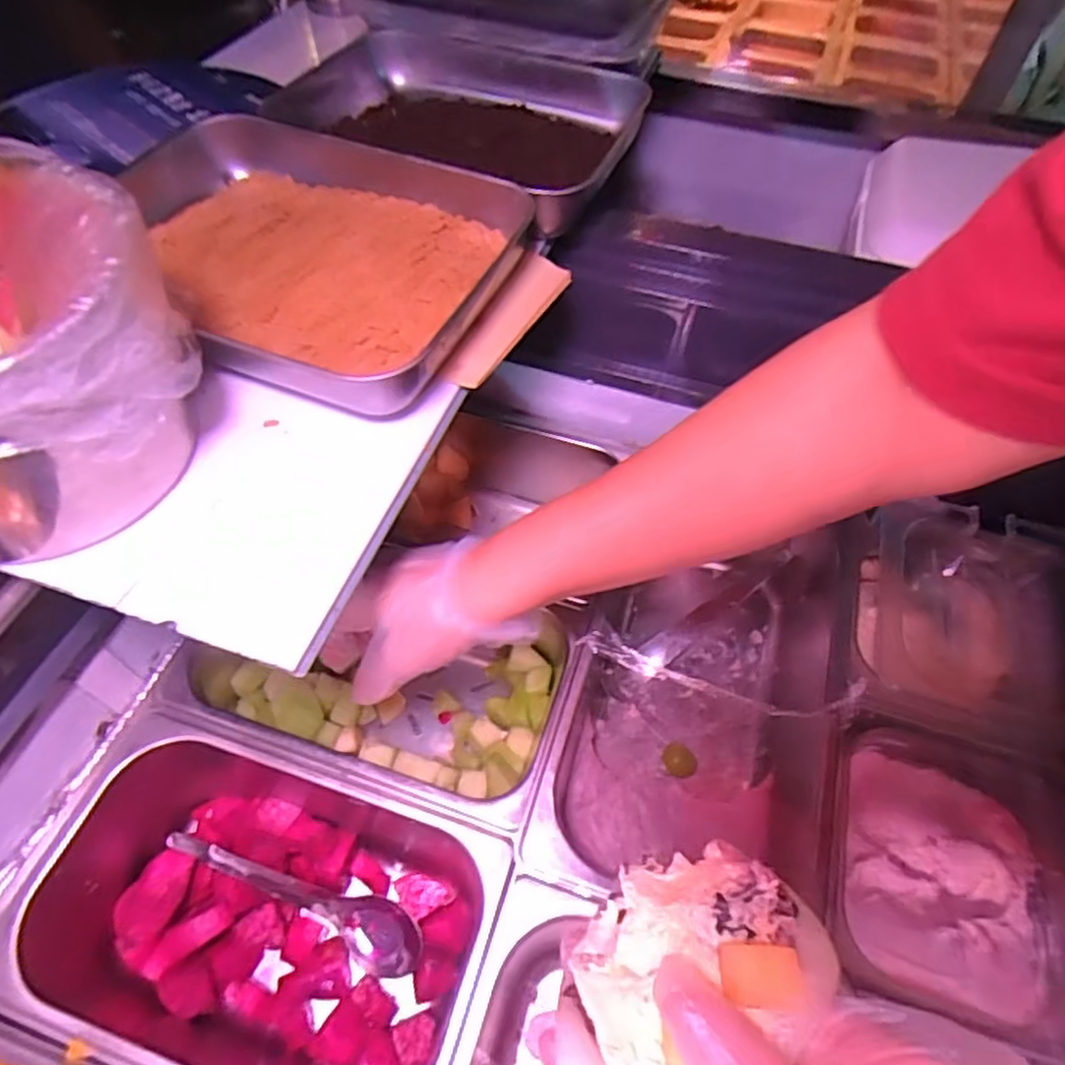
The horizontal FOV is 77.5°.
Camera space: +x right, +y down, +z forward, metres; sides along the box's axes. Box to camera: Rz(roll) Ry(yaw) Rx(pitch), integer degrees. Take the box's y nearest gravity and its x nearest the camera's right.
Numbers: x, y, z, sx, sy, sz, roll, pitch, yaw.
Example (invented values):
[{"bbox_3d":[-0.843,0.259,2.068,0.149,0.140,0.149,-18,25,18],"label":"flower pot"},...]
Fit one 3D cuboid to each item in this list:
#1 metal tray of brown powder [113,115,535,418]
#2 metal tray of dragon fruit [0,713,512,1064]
[{"bbox_3d":[-0.135,-0.159,0.385,0.225,0.047,0.188,18,55,11],"label":"metal tray of brown powder"},{"bbox_3d":[-0.159,0.231,0.399,0.254,0.095,0.157,15,55,9],"label":"metal tray of dragon fruit"}]

